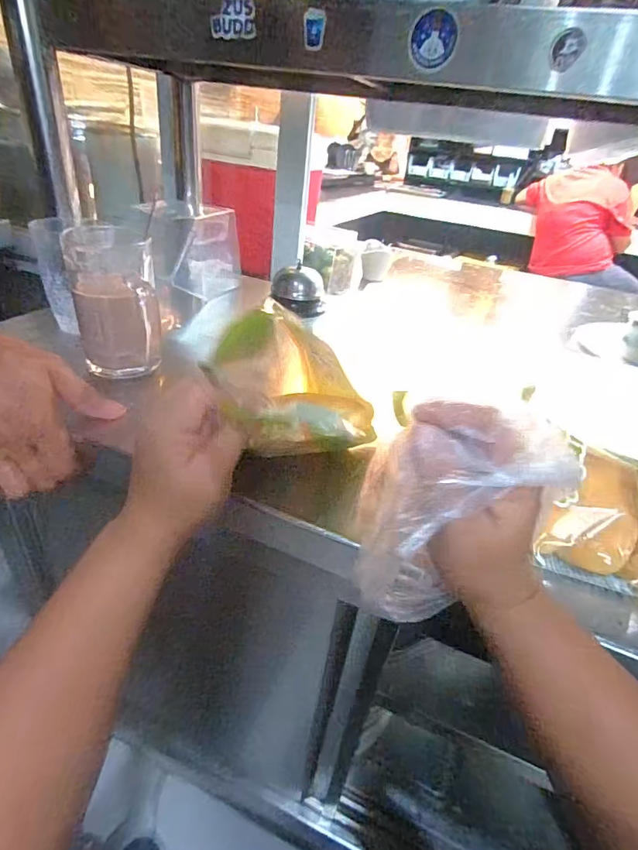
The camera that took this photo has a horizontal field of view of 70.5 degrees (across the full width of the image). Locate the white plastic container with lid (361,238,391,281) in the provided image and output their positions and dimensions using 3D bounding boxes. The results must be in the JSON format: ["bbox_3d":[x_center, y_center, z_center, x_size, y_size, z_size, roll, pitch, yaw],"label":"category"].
[{"bbox_3d":[0.132,-0.385,1.065,0.067,0.079,0.059,9,33,4],"label":"white plastic container with lid"}]

